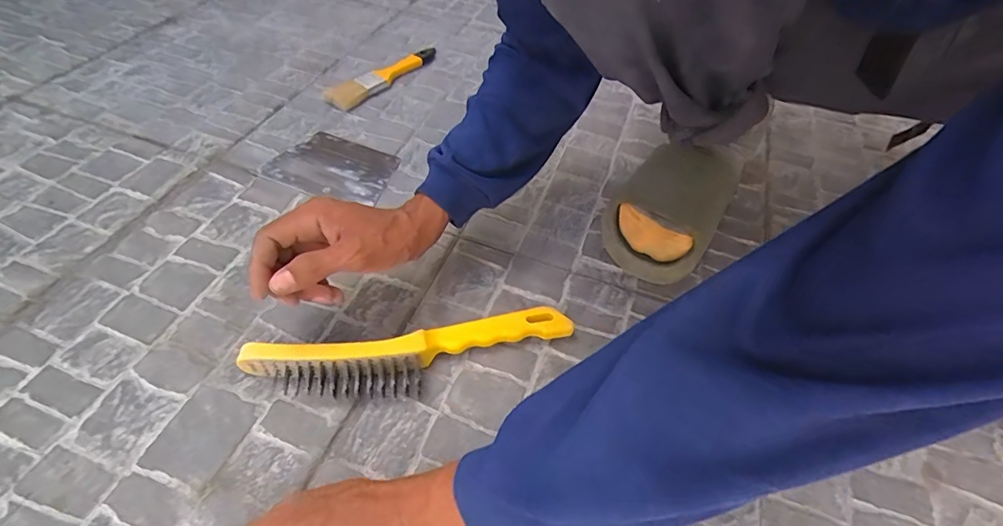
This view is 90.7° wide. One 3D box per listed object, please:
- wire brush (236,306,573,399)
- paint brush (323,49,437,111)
[{"bbox_3d":[-0.067,0.074,0.395,0.253,0.034,0.052,-8,49,-11],"label":"wire brush"},{"bbox_3d":[-0.162,-0.262,0.686,0.044,0.011,0.194,28,52,20],"label":"paint brush"}]

